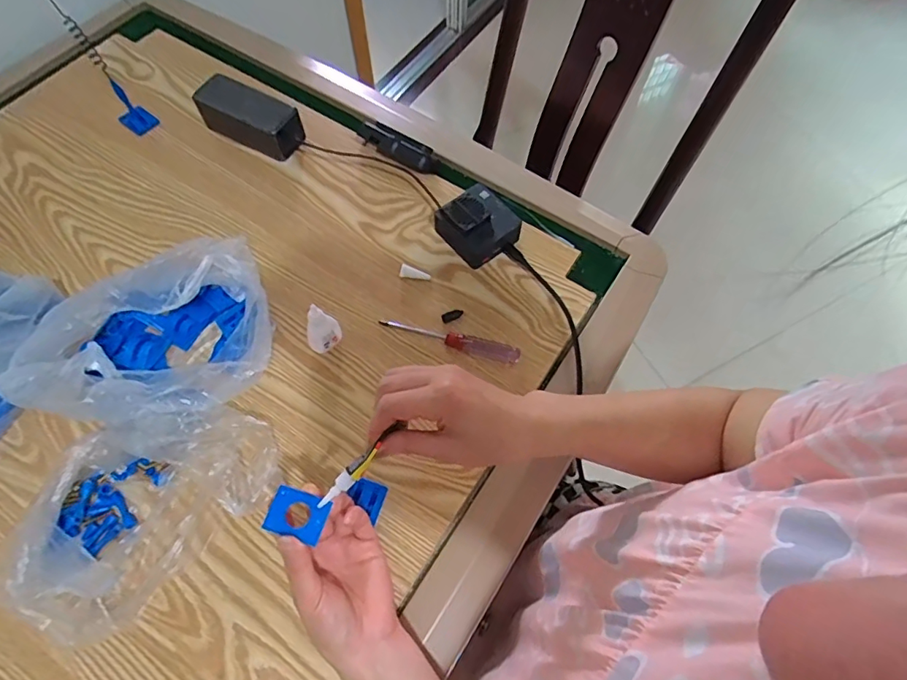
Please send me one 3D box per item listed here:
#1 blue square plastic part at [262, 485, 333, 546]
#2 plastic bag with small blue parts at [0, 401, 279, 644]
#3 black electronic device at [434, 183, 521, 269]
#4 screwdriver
[{"bbox_3d":[-0.112,0.124,0.365,0.042,0.007,0.031,18,65,7],"label":"blue square plastic part"},{"bbox_3d":[-0.264,0.134,0.437,0.128,0.075,0.214,40,69,16],"label":"plastic bag with small blue parts"},{"bbox_3d":[0.030,-0.133,0.586,0.071,0.050,0.075,-41,72,-19],"label":"black electronic device"},{"bbox_3d":[-0.004,-0.003,0.546,0.150,0.013,0.020,16,65,6],"label":"screwdriver"}]

